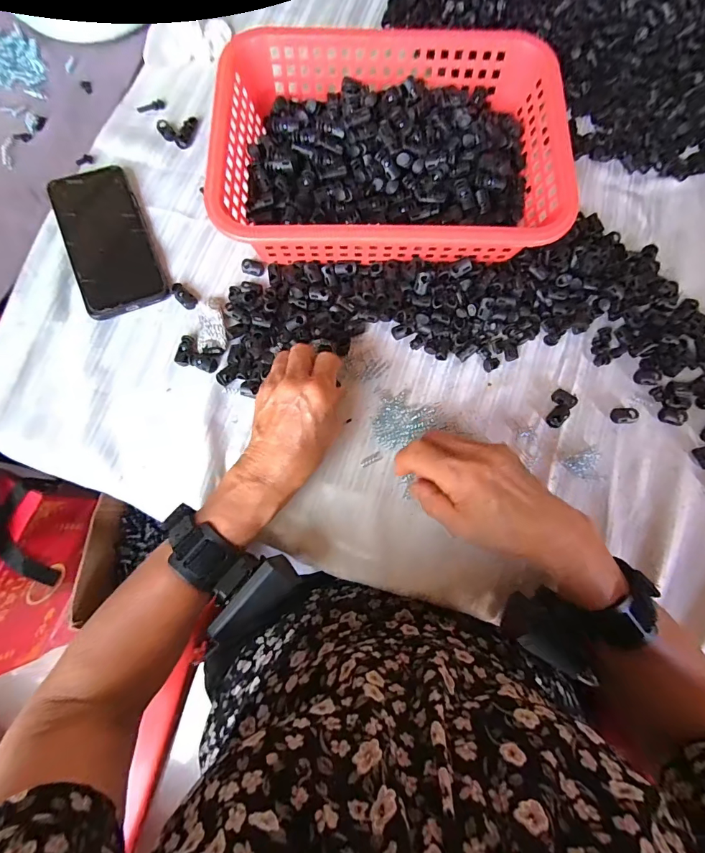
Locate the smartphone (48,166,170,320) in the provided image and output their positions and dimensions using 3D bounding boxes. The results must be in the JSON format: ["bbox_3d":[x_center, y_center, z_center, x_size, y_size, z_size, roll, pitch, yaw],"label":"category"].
[{"bbox_3d":[-0.242,-0.186,0.401,0.076,0.012,0.165,-23,80,-5],"label":"smartphone"}]

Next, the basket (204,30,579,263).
[{"bbox_3d":[0.032,-0.254,0.383,0.300,0.075,0.202,0,79,0],"label":"basket"}]

